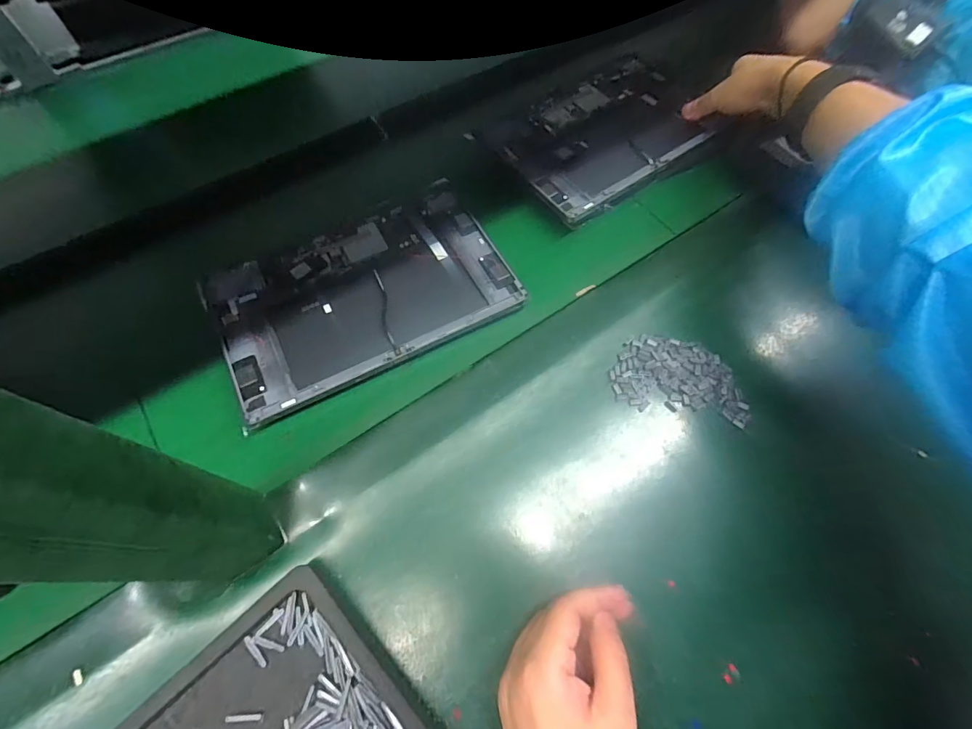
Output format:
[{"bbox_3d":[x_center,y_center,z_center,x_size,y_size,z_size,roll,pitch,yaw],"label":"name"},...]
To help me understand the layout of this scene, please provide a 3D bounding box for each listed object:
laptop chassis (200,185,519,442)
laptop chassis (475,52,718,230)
[{"bbox_3d":[-0.110,-0.065,0.393,0.252,0.014,0.159,-26,70,-14],"label":"laptop chassis"},{"bbox_3d":[0.135,-0.269,0.477,0.263,0.023,0.171,-33,72,-16],"label":"laptop chassis"}]

